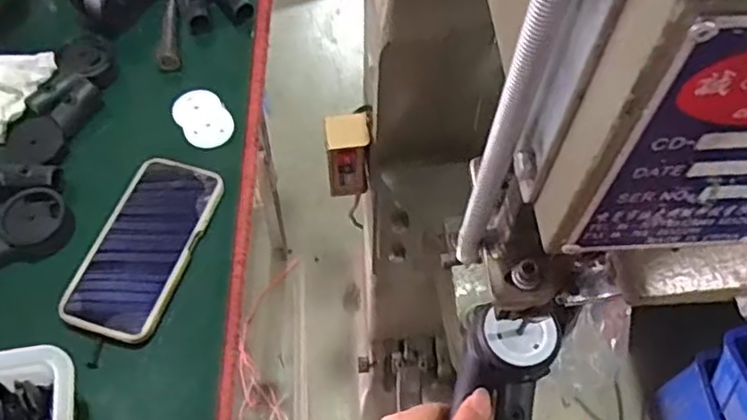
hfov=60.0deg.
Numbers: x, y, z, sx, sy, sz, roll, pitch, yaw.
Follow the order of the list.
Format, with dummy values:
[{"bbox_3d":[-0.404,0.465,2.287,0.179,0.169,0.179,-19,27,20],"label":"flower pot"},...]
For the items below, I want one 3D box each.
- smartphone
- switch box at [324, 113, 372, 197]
[{"bbox_3d":[-0.198,0.029,0.563,0.083,0.015,0.167,15,60,8],"label":"smartphone"},{"bbox_3d":[-0.032,-0.064,0.773,0.055,0.108,0.051,-6,60,-5],"label":"switch box"}]

